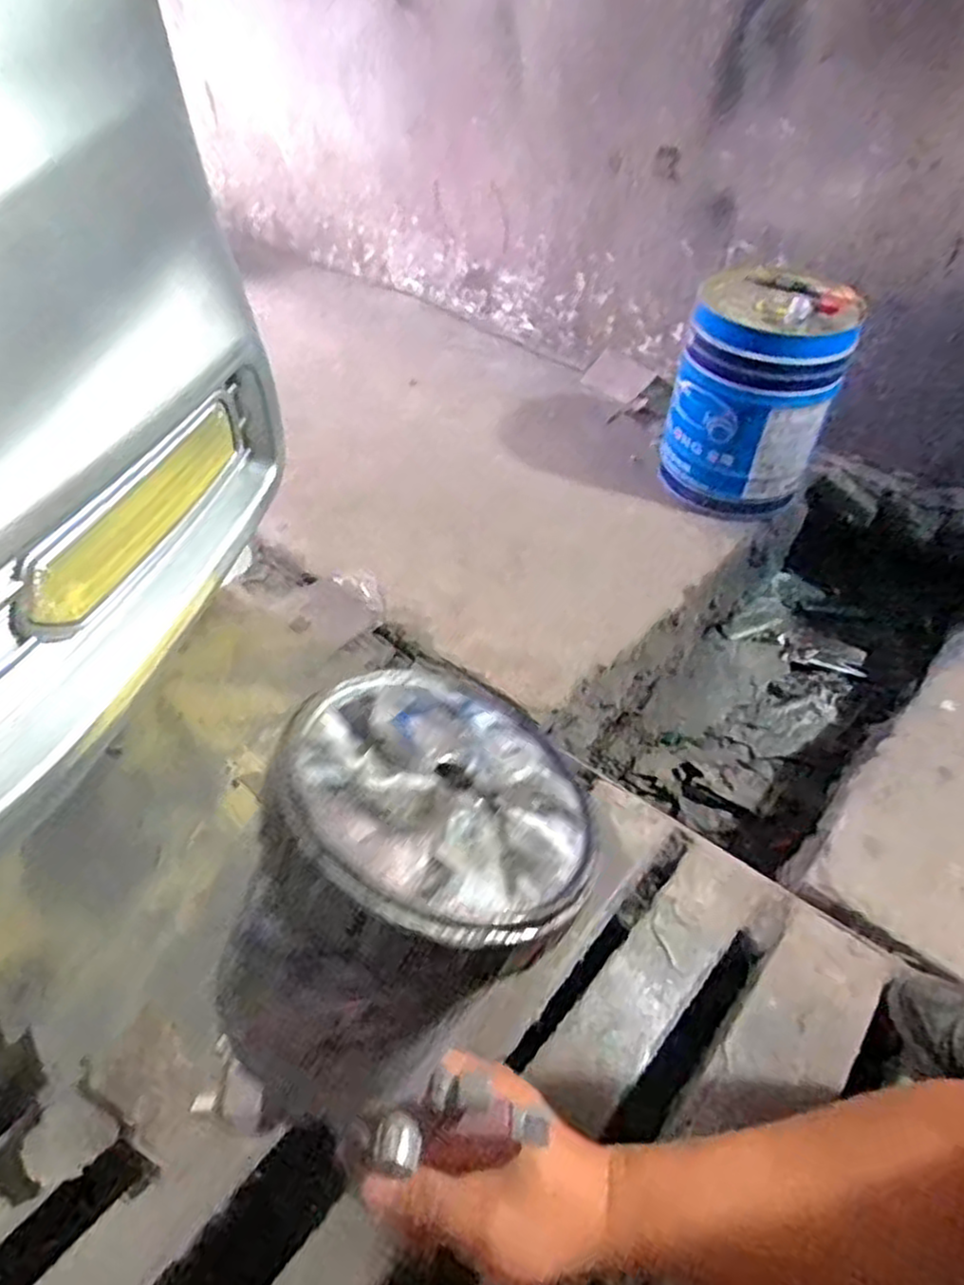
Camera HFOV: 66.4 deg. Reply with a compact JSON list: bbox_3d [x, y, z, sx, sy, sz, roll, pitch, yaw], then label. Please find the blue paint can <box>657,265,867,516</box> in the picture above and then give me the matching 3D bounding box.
[{"bbox_3d":[0.478,-0.437,1.294,0.261,0.355,0.255,18,48,17],"label":"blue paint can"}]

